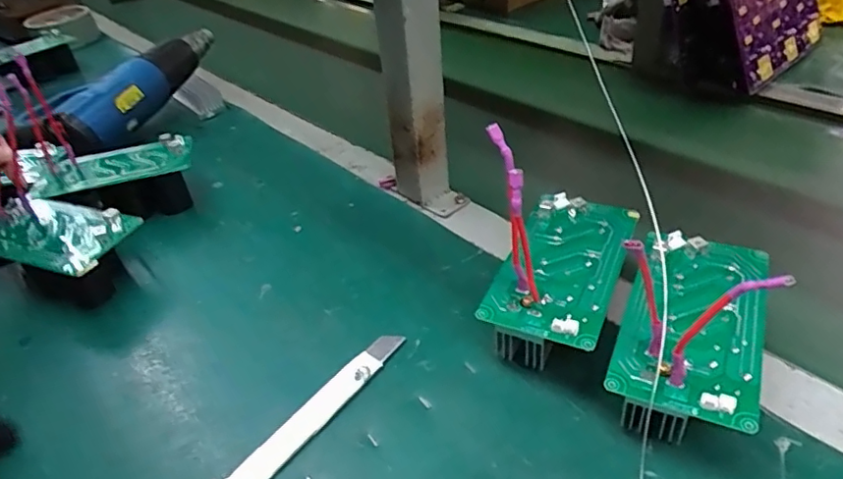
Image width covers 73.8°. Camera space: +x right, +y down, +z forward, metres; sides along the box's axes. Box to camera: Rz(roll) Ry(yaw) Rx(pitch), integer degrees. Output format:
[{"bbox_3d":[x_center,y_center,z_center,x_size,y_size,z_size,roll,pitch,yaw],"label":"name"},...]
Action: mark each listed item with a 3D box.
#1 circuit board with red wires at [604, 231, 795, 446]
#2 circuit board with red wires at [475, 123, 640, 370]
[{"bbox_3d":[0.172,0.040,0.354,0.082,0.137,0.147,13,41,24],"label":"circuit board with red wires"},{"bbox_3d":[0.103,-0.003,0.403,0.081,0.155,0.150,13,41,24],"label":"circuit board with red wires"}]

